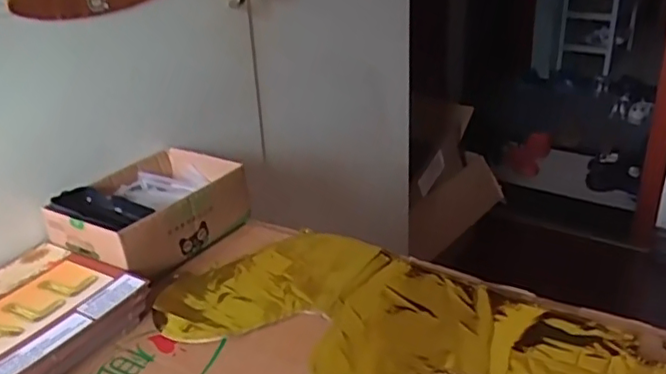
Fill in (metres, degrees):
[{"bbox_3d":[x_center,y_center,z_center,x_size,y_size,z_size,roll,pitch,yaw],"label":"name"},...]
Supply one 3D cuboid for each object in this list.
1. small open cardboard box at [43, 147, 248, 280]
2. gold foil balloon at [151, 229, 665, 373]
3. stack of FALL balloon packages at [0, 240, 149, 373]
[{"bbox_3d":[-0.201,0.024,0.681,0.136,0.065,0.184,18,33,34],"label":"small open cardboard box"},{"bbox_3d":[0.057,0.117,0.542,0.419,0.012,0.202,14,31,29],"label":"gold foil balloon"},{"bbox_3d":[-0.284,0.120,0.542,0.168,0.028,0.190,12,30,27],"label":"stack of FALL balloon packages"}]

